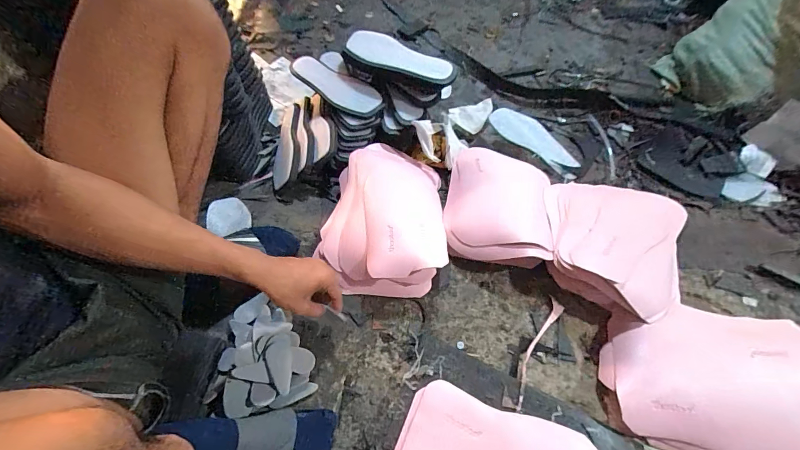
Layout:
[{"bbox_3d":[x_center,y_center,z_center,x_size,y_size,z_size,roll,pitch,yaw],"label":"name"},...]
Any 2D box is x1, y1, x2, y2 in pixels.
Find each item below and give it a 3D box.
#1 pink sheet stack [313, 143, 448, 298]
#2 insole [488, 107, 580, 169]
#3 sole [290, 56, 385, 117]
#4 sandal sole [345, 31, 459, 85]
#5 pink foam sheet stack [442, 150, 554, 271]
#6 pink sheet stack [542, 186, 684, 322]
[{"bbox_3d":[-0.034,-0.039,0.653,0.222,0.071,0.335,1,60,3],"label":"pink sheet stack"},{"bbox_3d":[0.315,-0.208,0.813,0.220,0.024,0.082,37,70,20],"label":"insole"},{"bbox_3d":[-0.143,-0.317,0.793,0.249,0.033,0.078,36,70,19],"label":"sole"},{"bbox_3d":[0.001,-0.360,0.753,0.265,0.033,0.088,35,69,19],"label":"sandal sole"},{"bbox_3d":[0.185,-0.057,0.656,0.192,0.070,0.280,13,61,10],"label":"pink foam sheet stack"},{"bbox_3d":[0.360,0.013,0.603,0.215,0.081,0.256,23,63,15],"label":"pink sheet stack"}]

